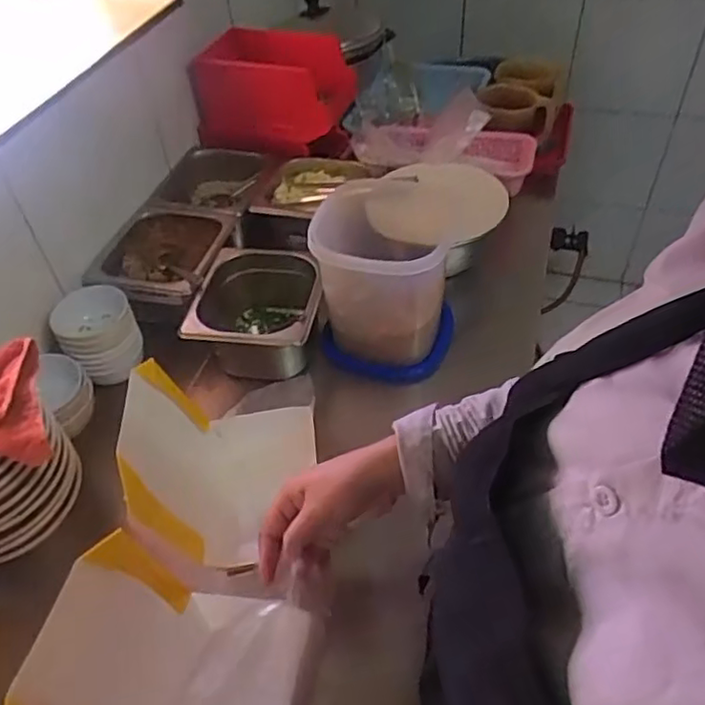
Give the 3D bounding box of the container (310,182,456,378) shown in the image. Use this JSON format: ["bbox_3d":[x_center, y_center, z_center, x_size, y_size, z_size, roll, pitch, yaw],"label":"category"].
[{"bbox_3d":[0.041,-0.089,0.794,0.169,0.184,0.173,-2,47,2],"label":"container"}]

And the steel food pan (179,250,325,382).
[{"bbox_3d":[-0.122,-0.043,0.828,0.161,0.127,0.166,-3,47,0],"label":"steel food pan"}]

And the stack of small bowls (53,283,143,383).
[{"bbox_3d":[-0.318,-0.023,0.802,0.092,0.086,0.079,-23,50,-17],"label":"stack of small bowls"}]

